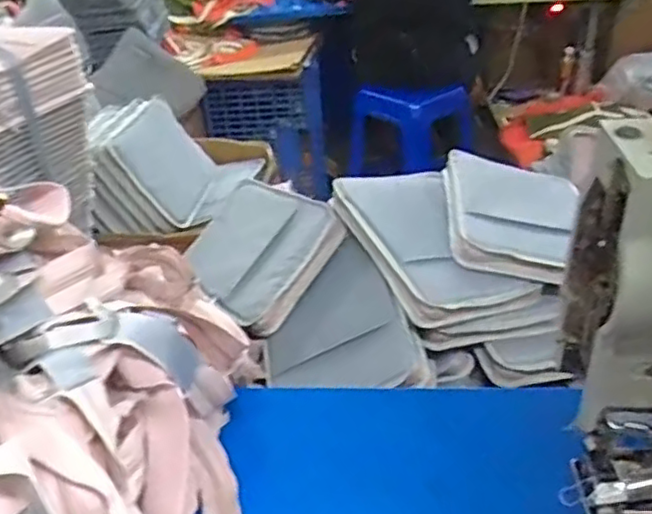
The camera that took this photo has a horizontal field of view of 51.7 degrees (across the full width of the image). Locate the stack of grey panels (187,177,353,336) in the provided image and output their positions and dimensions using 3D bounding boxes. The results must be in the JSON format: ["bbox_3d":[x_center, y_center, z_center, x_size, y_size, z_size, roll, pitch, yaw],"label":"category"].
[{"bbox_3d":[-0.113,-0.018,1.095,0.214,0.038,0.311,-50,38,-7],"label":"stack of grey panels"}]

